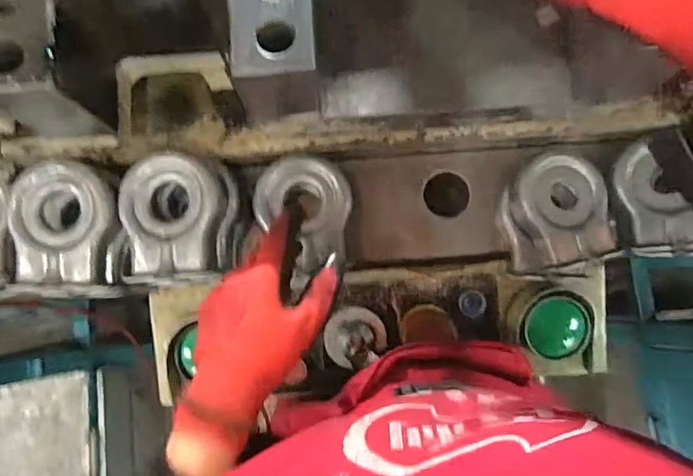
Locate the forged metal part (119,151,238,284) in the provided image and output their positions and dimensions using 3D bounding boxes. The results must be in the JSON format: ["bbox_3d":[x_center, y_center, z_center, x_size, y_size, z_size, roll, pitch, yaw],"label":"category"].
[{"bbox_3d":[-0.163,-0.021,0.528,0.107,0.044,0.121,-3,82,0],"label":"forged metal part"}]

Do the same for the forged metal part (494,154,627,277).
[{"bbox_3d":[0.220,-0.026,0.566,0.113,0.027,0.122,-14,82,-2],"label":"forged metal part"}]

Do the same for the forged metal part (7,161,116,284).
[{"bbox_3d":[-0.273,-0.013,0.521,0.096,0.034,0.117,-1,82,0],"label":"forged metal part"}]

